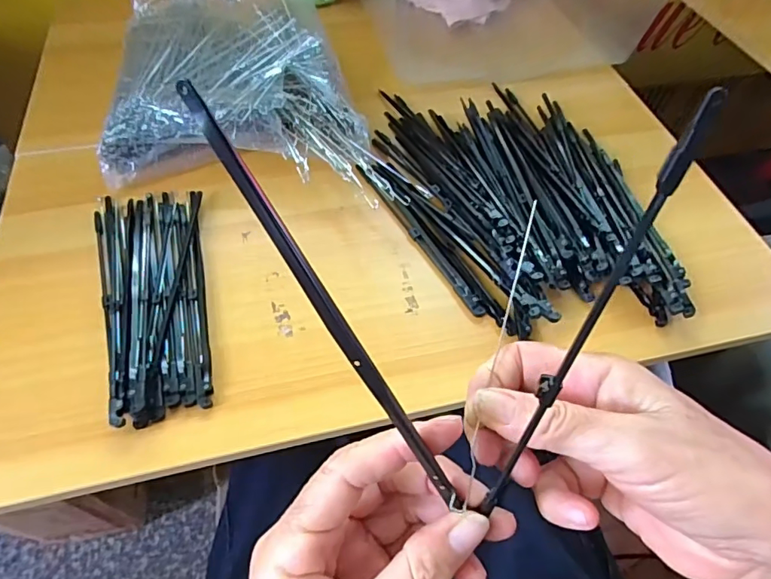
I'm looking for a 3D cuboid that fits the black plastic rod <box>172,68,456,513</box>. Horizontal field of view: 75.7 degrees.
[{"bbox_3d":[-0.013,0.015,0.155,0.004,0.161,0.006,4,41,50],"label":"black plastic rod"}]

